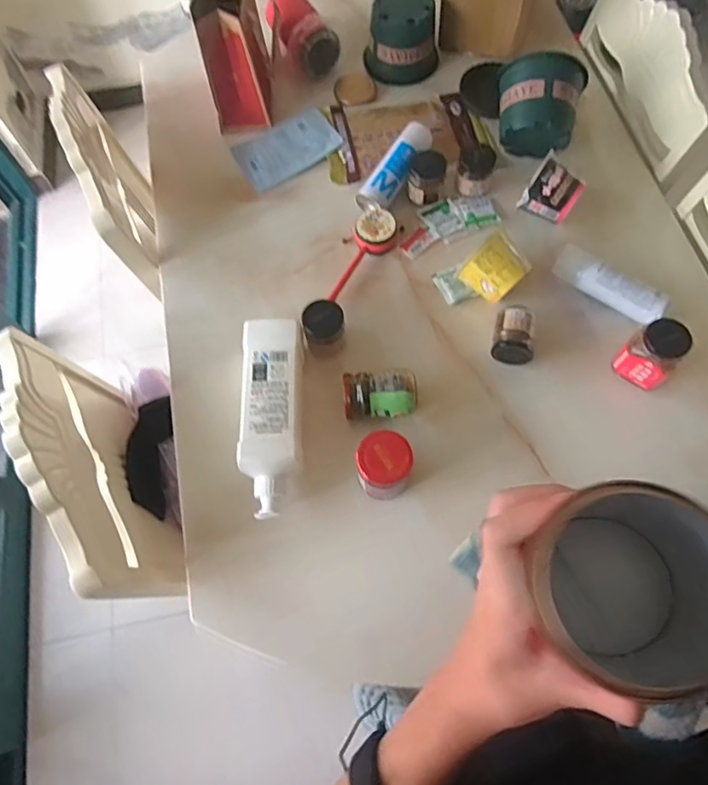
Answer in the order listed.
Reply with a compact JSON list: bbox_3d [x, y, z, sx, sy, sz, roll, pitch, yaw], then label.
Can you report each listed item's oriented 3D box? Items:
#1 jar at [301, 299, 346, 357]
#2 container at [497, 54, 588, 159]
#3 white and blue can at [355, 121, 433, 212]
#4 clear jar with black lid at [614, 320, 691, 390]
[{"bbox_3d":[-0.041,-0.091,0.776,0.056,0.072,0.052,0,67,1],"label":"jar"},{"bbox_3d":[0.289,-0.454,0.872,0.126,0.105,0.130,0,67,1],"label":"container"},{"bbox_3d":[0.069,-0.368,0.891,0.056,0.049,0.167,30,71,13],"label":"white and blue can"},{"bbox_3d":[0.404,-0.052,0.738,0.058,0.085,0.066,-41,72,-15],"label":"clear jar with black lid"}]

